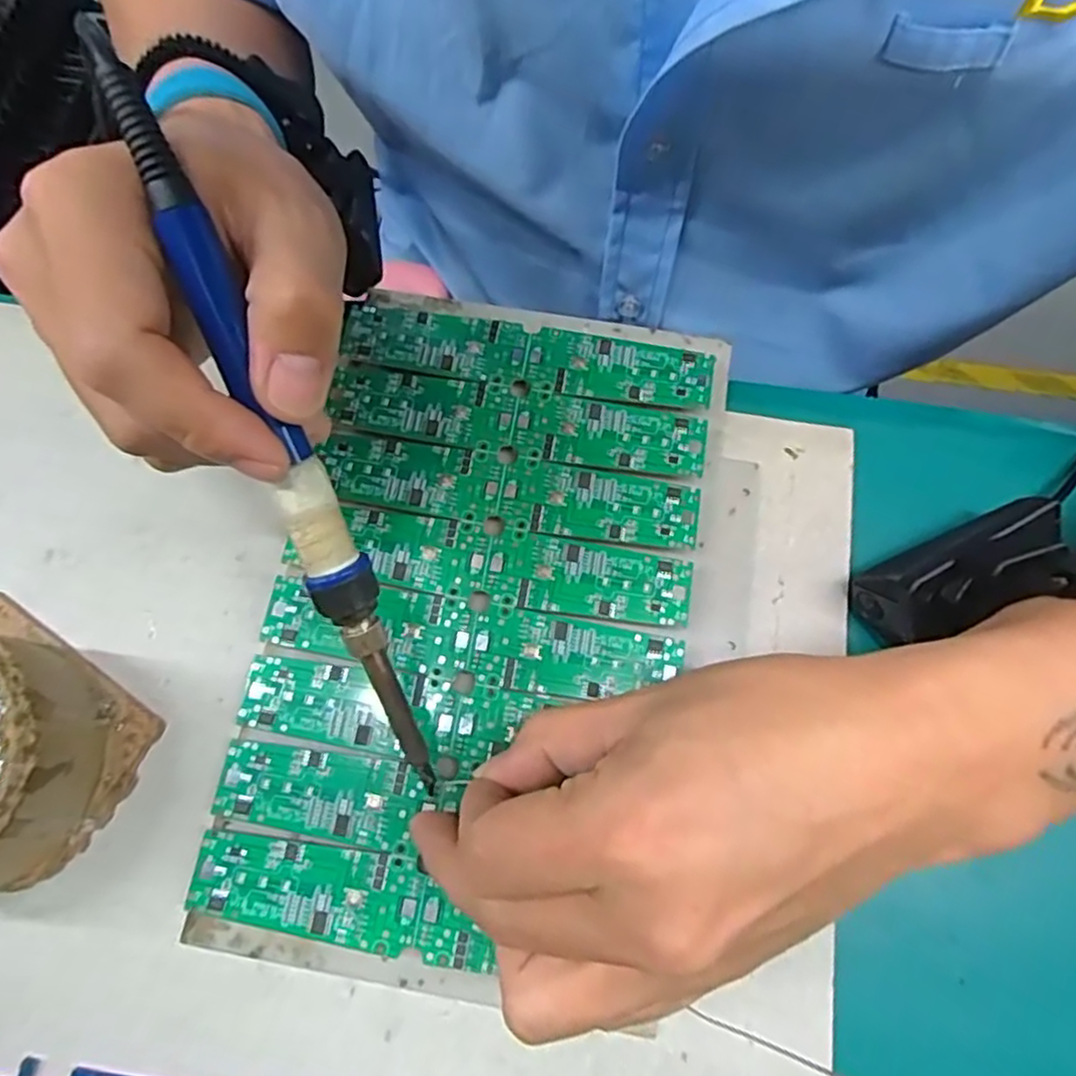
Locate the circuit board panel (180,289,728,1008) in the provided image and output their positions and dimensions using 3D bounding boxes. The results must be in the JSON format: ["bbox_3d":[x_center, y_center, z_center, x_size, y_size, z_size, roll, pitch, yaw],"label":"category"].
[{"bbox_3d":[-0.022,0.024,0.254,0.148,0.012,0.250,11,73,3],"label":"circuit board panel"}]

